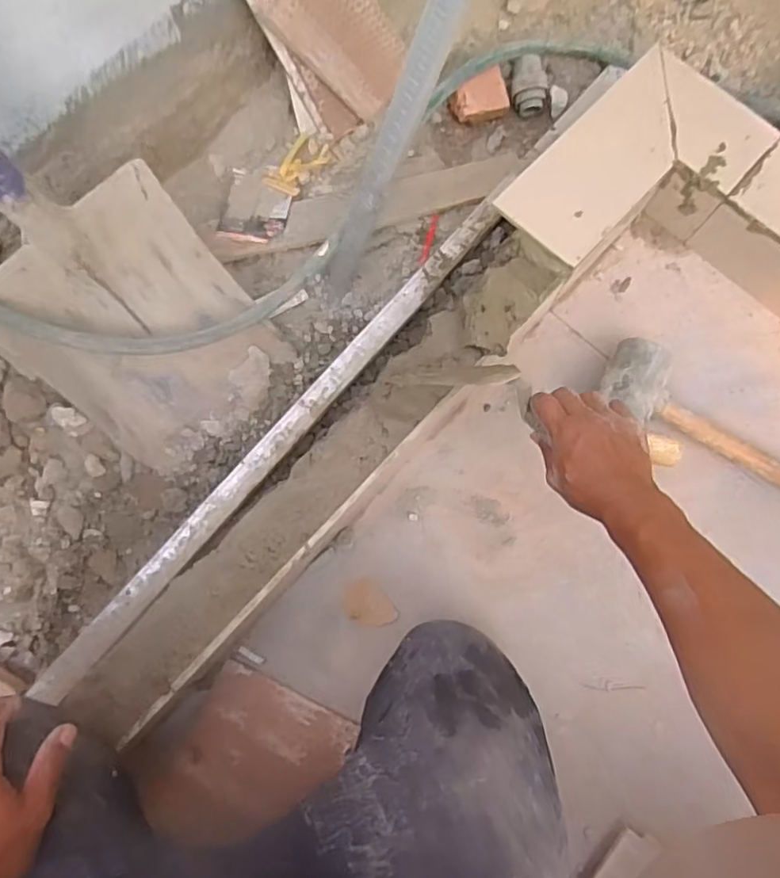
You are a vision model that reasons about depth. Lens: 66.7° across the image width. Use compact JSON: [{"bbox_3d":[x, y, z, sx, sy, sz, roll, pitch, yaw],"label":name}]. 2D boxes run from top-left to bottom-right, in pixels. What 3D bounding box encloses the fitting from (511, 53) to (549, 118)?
[{"bbox_3d":[0.209,-0.528,0.878,0.056,0.047,0.076,3,76,-1],"label":"fitting"}]

